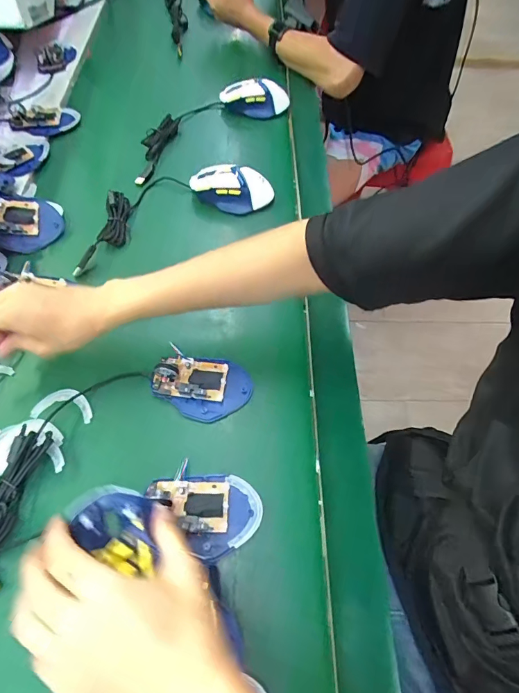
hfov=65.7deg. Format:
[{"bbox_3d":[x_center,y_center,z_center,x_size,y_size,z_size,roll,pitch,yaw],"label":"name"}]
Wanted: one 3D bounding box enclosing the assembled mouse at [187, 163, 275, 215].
[{"bbox_3d":[-0.043,-0.233,0.590,0.118,0.053,0.051,15,57,12],"label":"assembled mouse"}]

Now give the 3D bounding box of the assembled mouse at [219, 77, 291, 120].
[{"bbox_3d":[-0.008,-0.441,0.724,0.119,0.069,0.046,10,56,9],"label":"assembled mouse"}]

